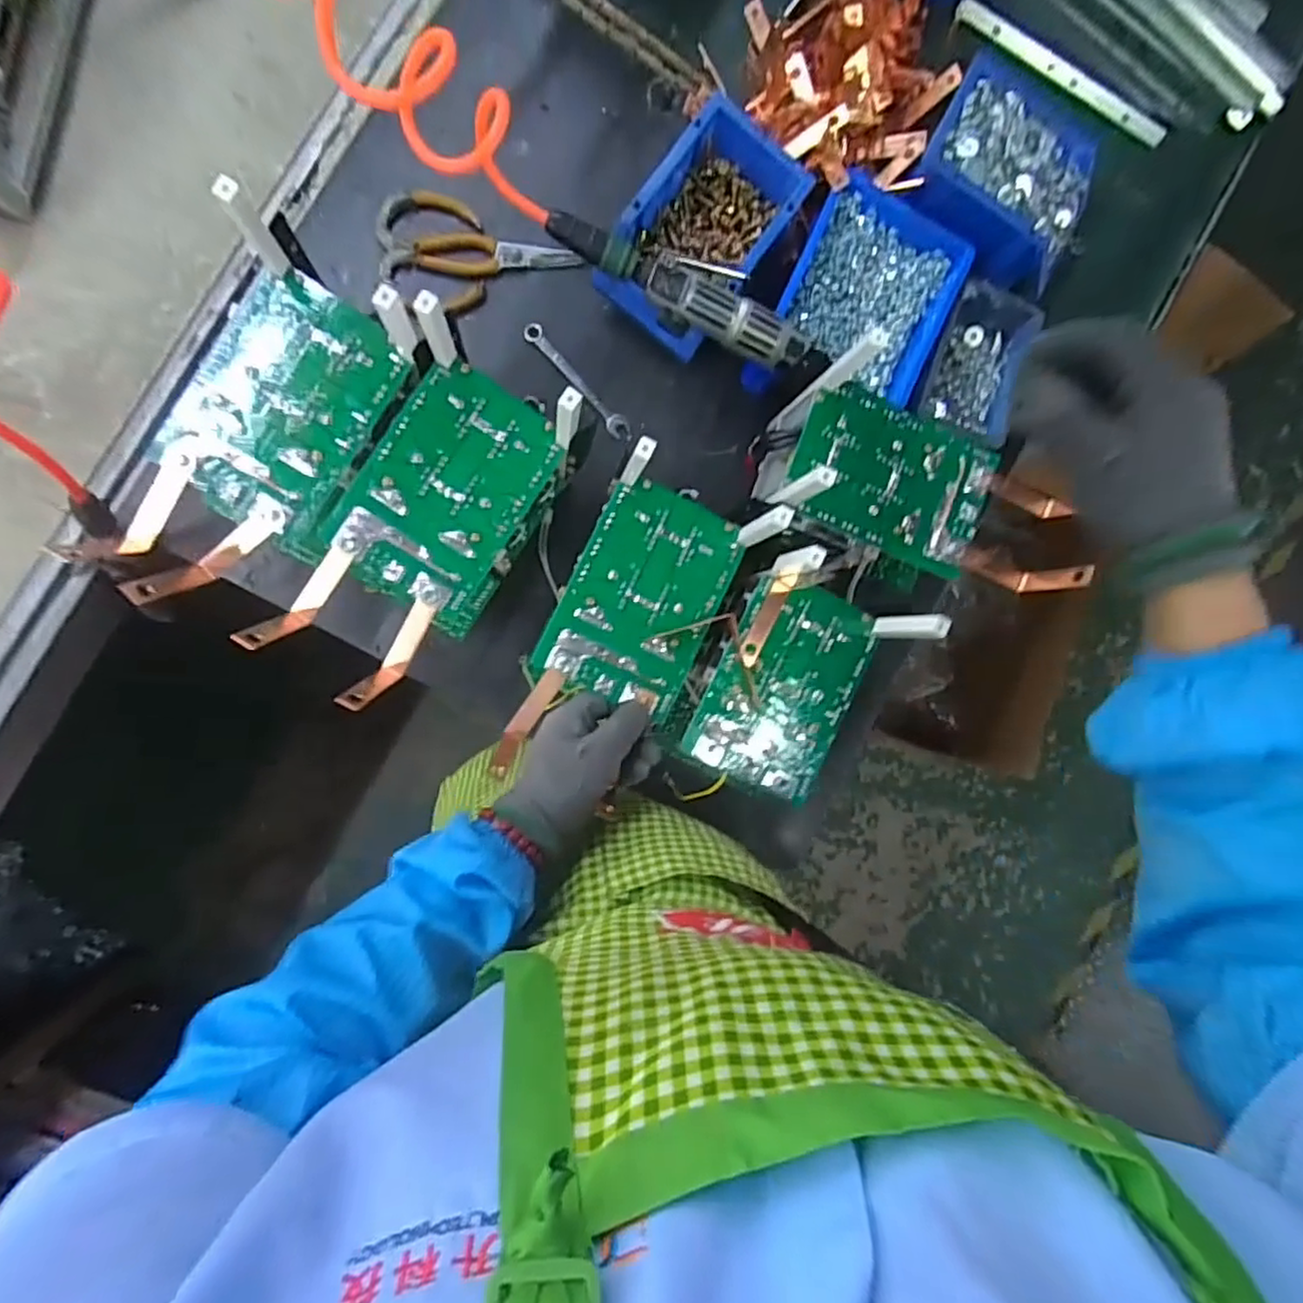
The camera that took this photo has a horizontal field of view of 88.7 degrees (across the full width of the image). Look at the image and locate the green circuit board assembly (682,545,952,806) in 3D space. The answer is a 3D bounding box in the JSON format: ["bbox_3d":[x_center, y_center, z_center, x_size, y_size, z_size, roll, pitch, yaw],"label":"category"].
[{"bbox_3d":[0.113,0.023,0.498,0.110,0.073,0.179,27,88,-9],"label":"green circuit board assembly"}]

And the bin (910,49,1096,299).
[{"bbox_3d":[0.336,-0.436,0.634,0.178,0.073,0.149,27,88,-9],"label":"bin"}]

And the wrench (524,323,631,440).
[{"bbox_3d":[-0.070,-0.255,0.625,0.021,0.010,0.127,-44,97,-5],"label":"wrench"}]

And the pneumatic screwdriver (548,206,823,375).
[{"bbox_3d":[0.028,-0.285,0.537,0.235,0.033,0.046,19,89,-9],"label":"pneumatic screwdriver"}]

